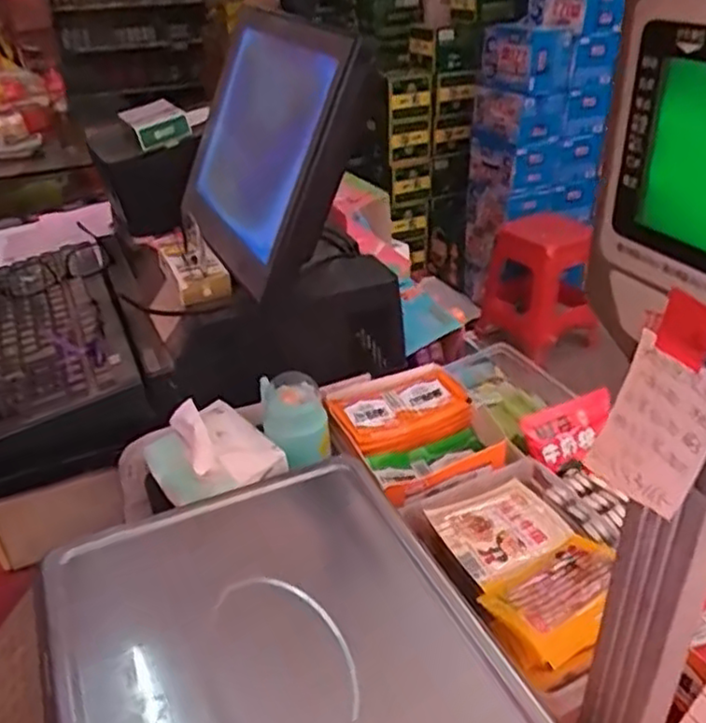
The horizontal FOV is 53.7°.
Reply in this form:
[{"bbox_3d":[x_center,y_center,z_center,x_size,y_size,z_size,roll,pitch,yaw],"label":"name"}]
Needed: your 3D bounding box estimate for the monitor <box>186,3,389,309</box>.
[{"bbox_3d":[-0.090,-0.212,0.726,0.083,0.259,0.317,12,23,-29],"label":"monitor"}]

